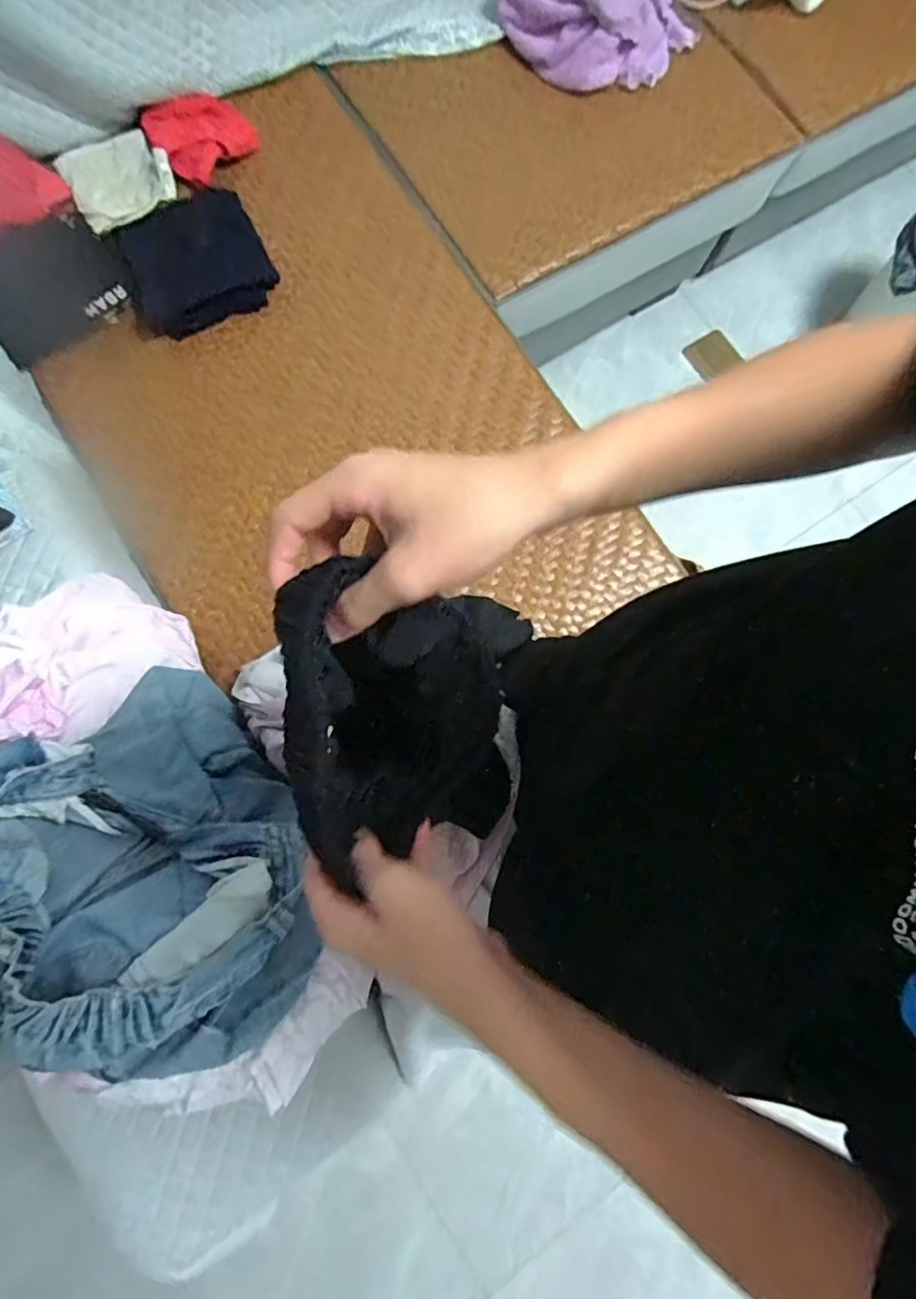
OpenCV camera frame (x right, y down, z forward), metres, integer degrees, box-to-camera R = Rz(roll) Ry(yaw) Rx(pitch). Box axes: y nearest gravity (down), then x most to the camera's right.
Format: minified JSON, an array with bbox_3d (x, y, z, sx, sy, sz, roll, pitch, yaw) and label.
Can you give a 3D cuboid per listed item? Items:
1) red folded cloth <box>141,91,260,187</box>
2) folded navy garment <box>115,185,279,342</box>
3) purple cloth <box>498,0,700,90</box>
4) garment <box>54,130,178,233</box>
[{"bbox_3d":[-0.415,-0.842,0.983,0.156,0.031,0.145,-36,83,-10],"label":"red folded cloth"},{"bbox_3d":[-0.411,-0.614,0.943,0.206,0.033,0.205,-21,81,-8],"label":"folded navy garment"},{"bbox_3d":[0.260,-1.160,1.060,0.332,0.116,0.301,24,79,0],"label":"purple cloth"},{"bbox_3d":[-0.549,-0.764,0.973,0.157,0.026,0.144,-29,82,-9],"label":"garment"}]

